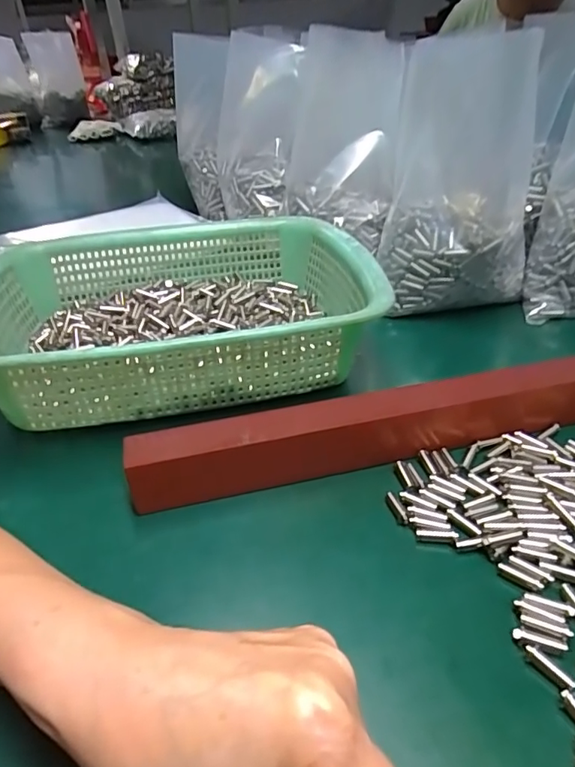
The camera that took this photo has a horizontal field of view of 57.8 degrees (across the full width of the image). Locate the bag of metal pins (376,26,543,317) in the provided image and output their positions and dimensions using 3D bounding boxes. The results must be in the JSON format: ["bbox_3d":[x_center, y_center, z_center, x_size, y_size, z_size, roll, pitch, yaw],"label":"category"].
[{"bbox_3d":[0.147,-0.173,0.448,0.117,0.205,0.094,3,34,10],"label":"bag of metal pins"}]

